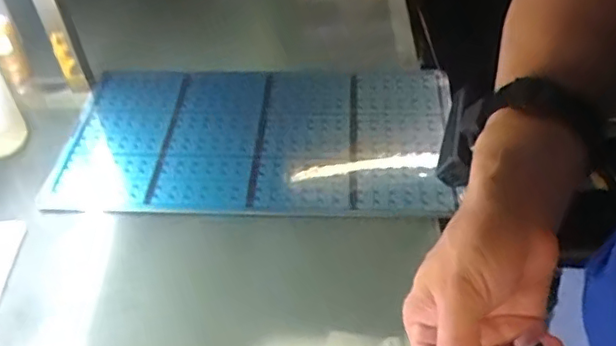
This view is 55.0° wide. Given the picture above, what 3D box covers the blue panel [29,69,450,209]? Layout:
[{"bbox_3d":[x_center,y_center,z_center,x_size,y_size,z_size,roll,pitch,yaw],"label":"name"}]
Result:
[{"bbox_3d":[-0.065,-0.060,0.815,0.511,0.028,0.289,1,49,-1],"label":"blue panel"}]

